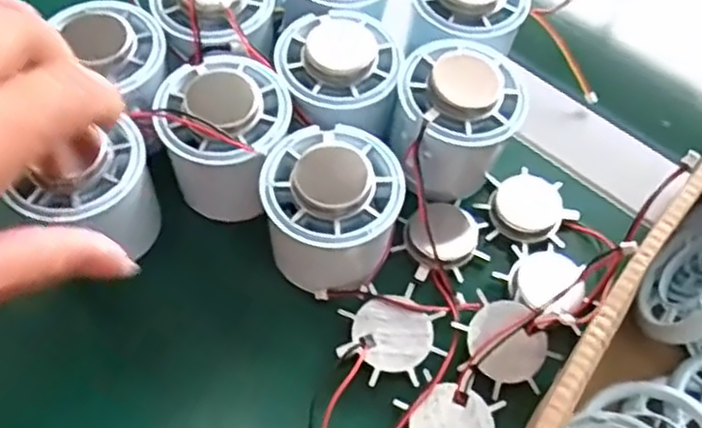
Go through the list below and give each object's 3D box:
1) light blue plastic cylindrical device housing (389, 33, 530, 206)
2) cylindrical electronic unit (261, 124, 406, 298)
[{"bbox_3d":[0.046,-0.040,0.314,0.052,0.052,0.054,2,60,-3],"label":"light blue plastic cylindrical device housing"},{"bbox_3d":[-0.008,-0.002,0.287,0.052,0.050,0.055,2,60,-3],"label":"cylindrical electronic unit"}]

